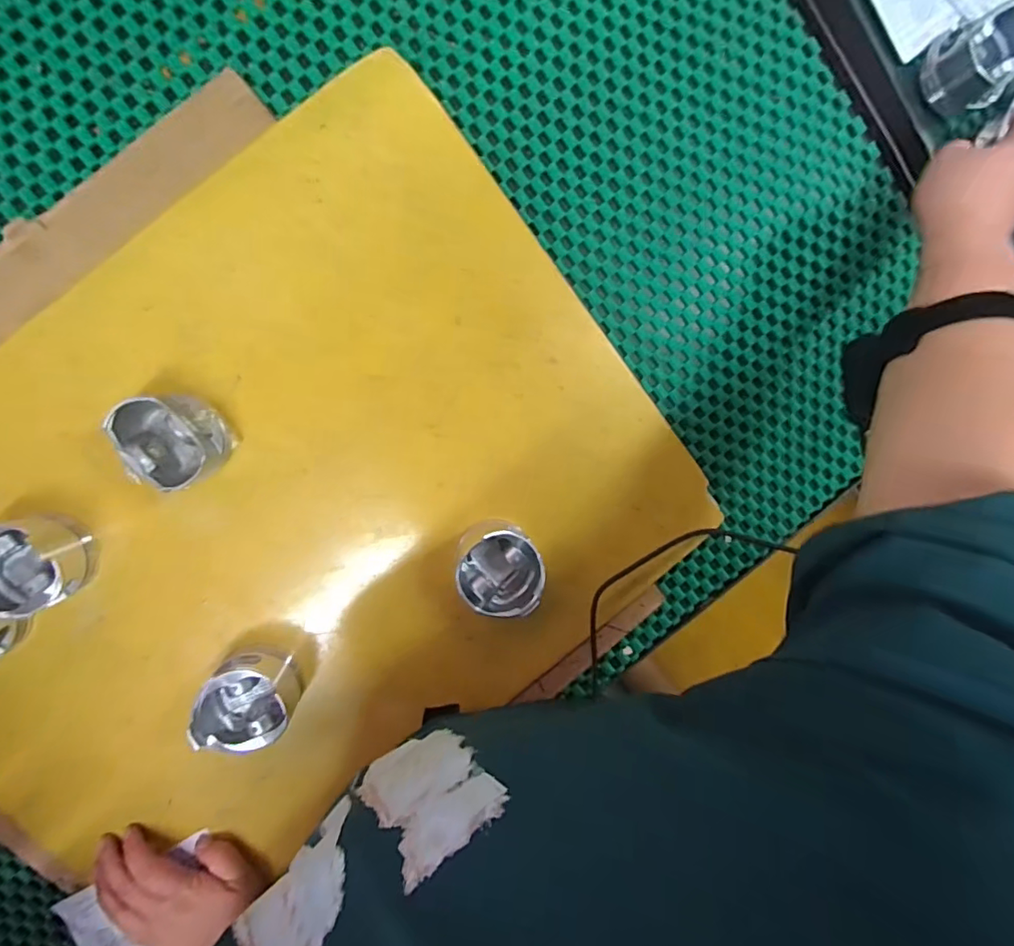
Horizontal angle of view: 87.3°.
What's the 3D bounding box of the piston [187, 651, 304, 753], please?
[{"bbox_3d":[-0.217,0.191,0.447,0.071,0.064,0.067,-1,95,-8],"label":"piston"}]

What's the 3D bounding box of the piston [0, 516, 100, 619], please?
[{"bbox_3d":[-0.367,0.070,0.411,0.066,0.057,0.067,-1,95,-8],"label":"piston"}]

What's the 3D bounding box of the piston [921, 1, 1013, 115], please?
[{"bbox_3d":[0.430,-0.376,0.480,0.076,0.044,0.071,-39,99,-3],"label":"piston"}]

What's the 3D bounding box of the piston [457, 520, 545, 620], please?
[{"bbox_3d":[-0.007,0.081,0.457,0.069,0.059,0.071,2,95,-8],"label":"piston"}]

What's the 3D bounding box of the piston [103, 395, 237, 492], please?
[{"bbox_3d":[-0.252,-0.025,0.408,0.065,0.054,0.066,-1,95,-8],"label":"piston"}]

